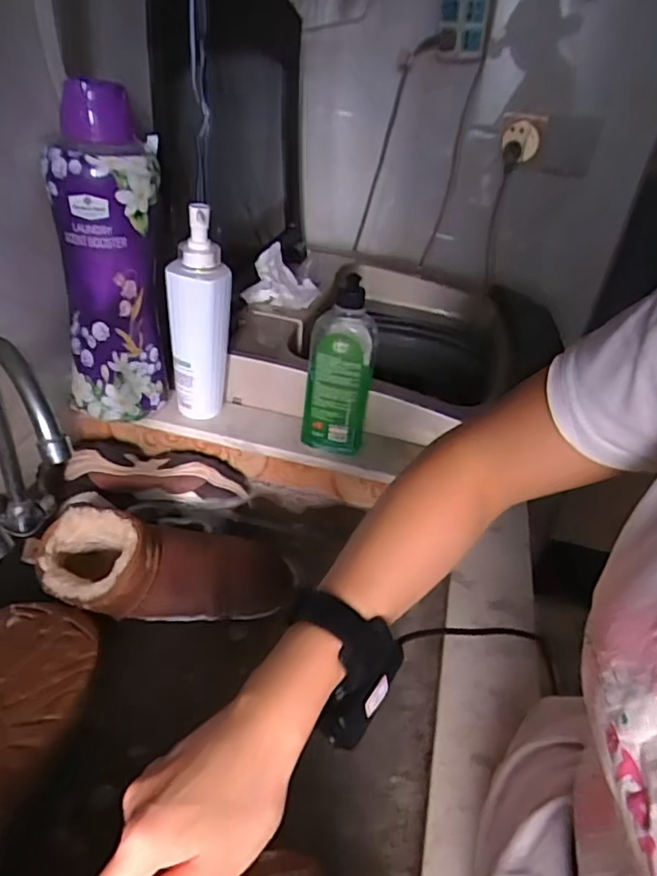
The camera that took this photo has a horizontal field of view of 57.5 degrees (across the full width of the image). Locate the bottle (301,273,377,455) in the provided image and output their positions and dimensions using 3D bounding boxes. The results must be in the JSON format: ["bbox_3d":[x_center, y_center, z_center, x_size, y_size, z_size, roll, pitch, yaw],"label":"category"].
[{"bbox_3d":[0.013,-0.072,0.674,0.071,0.201,0.046,6,33,-2],"label":"bottle"}]

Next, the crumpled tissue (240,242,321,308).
[{"bbox_3d":[-0.068,-0.251,0.929,0.115,0.076,0.087,9,33,2],"label":"crumpled tissue"}]

